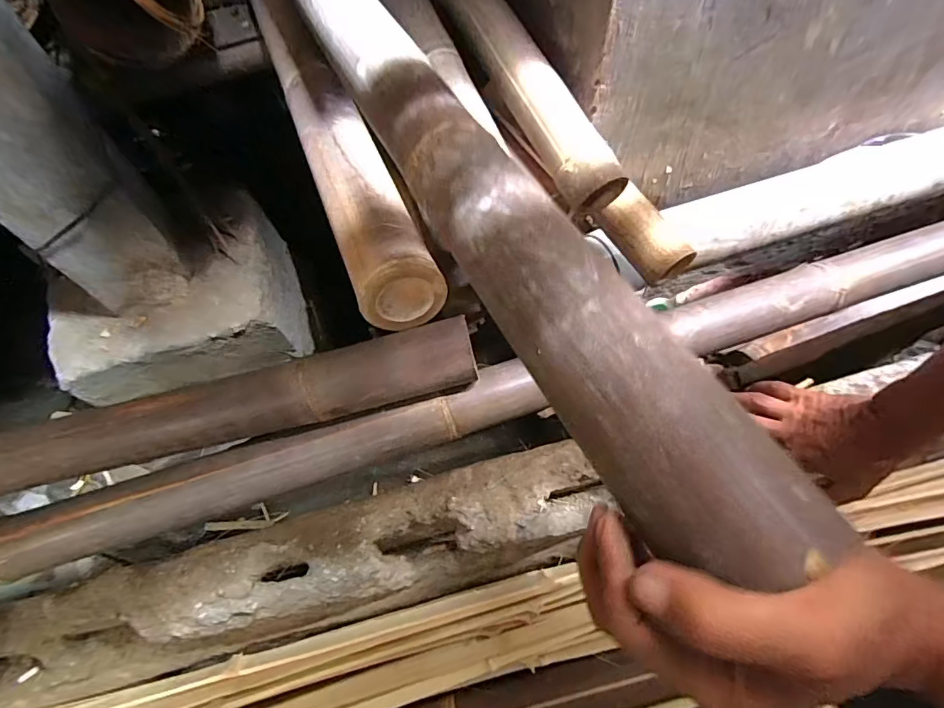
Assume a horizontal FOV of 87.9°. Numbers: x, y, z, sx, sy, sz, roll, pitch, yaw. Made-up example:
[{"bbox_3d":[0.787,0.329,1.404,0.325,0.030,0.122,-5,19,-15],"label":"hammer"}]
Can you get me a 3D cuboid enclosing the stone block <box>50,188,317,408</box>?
[{"bbox_3d":[-0.715,-0.104,1.243,0.512,0.290,0.442,-21,62,-8],"label":"stone block"}]

